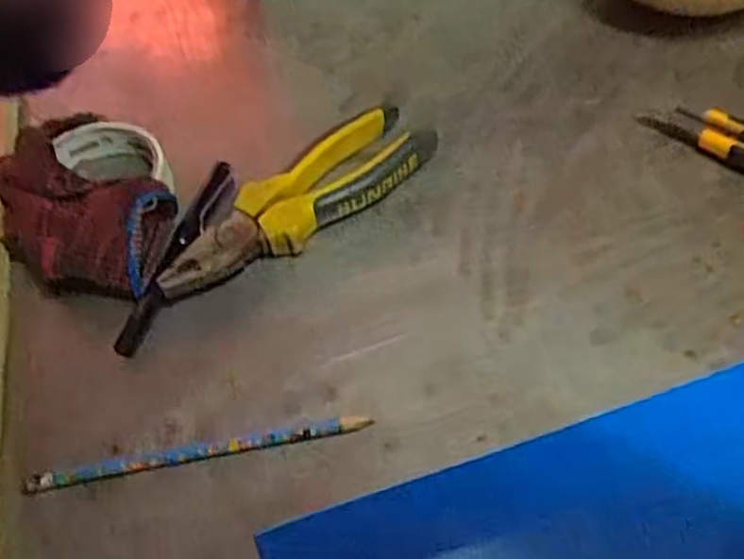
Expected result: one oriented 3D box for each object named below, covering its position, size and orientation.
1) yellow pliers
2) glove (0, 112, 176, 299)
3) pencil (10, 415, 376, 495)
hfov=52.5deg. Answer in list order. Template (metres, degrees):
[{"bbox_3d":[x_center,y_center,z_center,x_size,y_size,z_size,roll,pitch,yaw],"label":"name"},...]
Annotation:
[{"bbox_3d":[-0.043,-0.047,0.455,0.187,0.024,0.051,-38,60,-20],"label":"yellow pliers"},{"bbox_3d":[-0.180,-0.045,0.453,0.091,0.035,0.143,-38,60,-20],"label":"glove"},{"bbox_3d":[-0.087,0.085,0.374,0.170,0.005,0.009,-11,55,-3],"label":"pencil"}]

